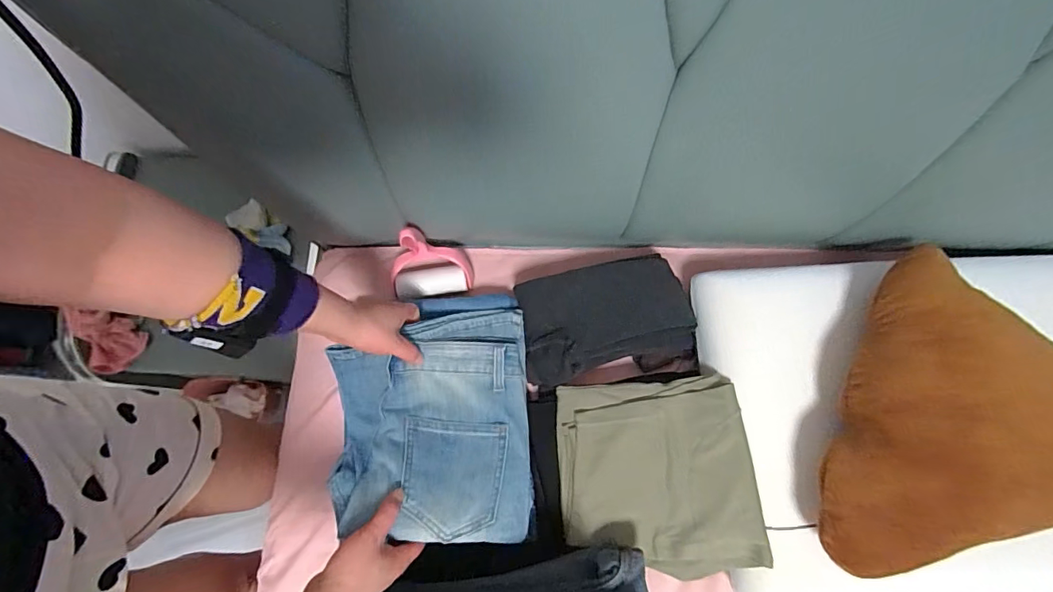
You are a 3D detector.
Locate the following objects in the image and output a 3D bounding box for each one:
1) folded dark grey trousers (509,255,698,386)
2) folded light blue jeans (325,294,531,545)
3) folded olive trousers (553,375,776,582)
[{"bbox_3d":[0.096,0.037,0.627,0.223,0.067,0.149,-16,75,-4],"label":"folded dark grey trousers"},{"bbox_3d":[-0.114,0.134,0.562,0.226,0.088,0.288,-3,75,0],"label":"folded light blue jeans"},{"bbox_3d":[0.149,0.211,0.552,0.212,0.049,0.215,-4,75,-1],"label":"folded olive trousers"}]

